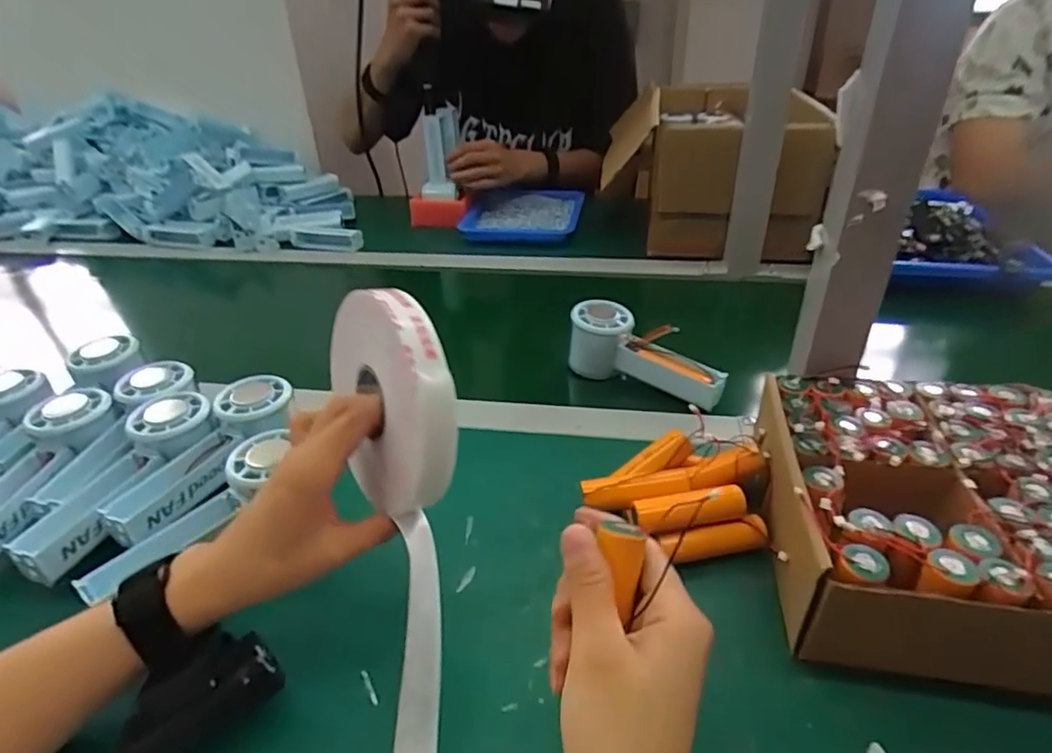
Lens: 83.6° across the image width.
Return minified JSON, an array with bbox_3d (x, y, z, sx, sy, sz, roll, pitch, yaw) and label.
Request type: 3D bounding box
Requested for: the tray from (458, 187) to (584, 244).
[{"bbox_3d":[-0.006,-0.252,0.933,0.182,0.027,0.189,1,34,4],"label":"tray"}]

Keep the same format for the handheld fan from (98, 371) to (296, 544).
[{"bbox_3d":[-0.232,0.056,0.432,0.055,0.028,0.150,16,51,24],"label":"handheld fan"}]

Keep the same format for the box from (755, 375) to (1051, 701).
[{"bbox_3d":[0.252,0.086,0.358,0.199,0.081,0.194,7,35,12],"label":"box"}]

